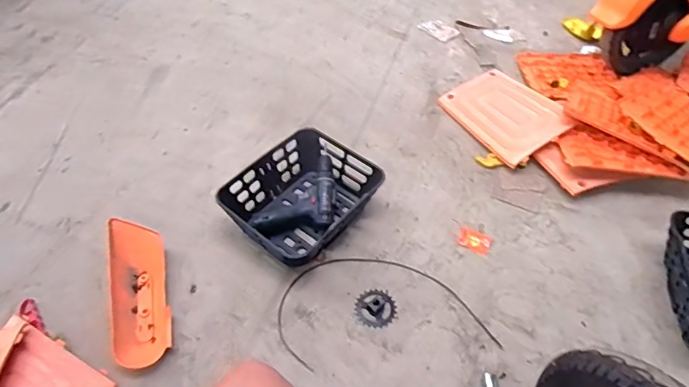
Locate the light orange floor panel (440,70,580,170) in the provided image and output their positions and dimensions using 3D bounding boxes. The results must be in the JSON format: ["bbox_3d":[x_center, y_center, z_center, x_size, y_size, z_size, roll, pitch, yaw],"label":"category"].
[{"bbox_3d":[0.456,-0.232,1.380,0.240,0.013,0.322,-31,53,-12],"label":"light orange floor panel"}]

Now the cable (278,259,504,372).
[{"bbox_3d":[0.079,0.234,1.019,0.436,0.008,0.243,-6,52,-6],"label":"cable"}]

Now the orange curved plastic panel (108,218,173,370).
[{"bbox_3d":[-0.428,0.201,1.009,0.116,0.055,0.333,-13,53,-12],"label":"orange curved plastic panel"}]

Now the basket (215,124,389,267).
[{"bbox_3d":[-0.090,0.011,1.134,0.266,0.112,0.321,34,58,23],"label":"basket"}]

